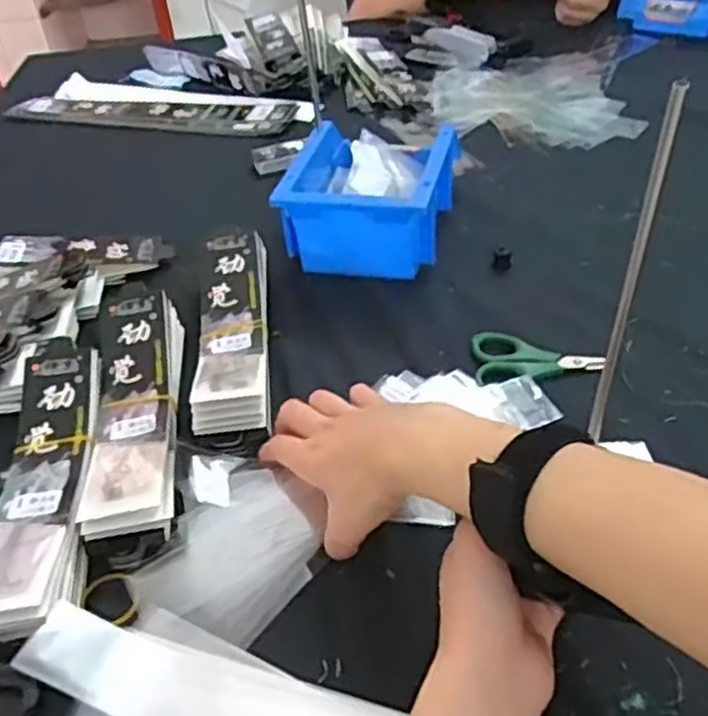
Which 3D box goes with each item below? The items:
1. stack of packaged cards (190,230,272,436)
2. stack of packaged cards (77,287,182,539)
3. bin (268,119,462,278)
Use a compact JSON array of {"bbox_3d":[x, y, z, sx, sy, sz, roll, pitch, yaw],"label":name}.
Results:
[{"bbox_3d":[-0.087,-0.027,0.570,0.060,0.033,0.202,-7,41,-1],"label":"stack of packaged cards"},{"bbox_3d":[-0.147,0.023,0.513,0.053,0.031,0.210,-9,41,-4],"label":"stack of packaged cards"},{"bbox_3d":[0.014,-0.133,0.657,0.121,0.080,0.144,6,42,14],"label":"bin"}]

